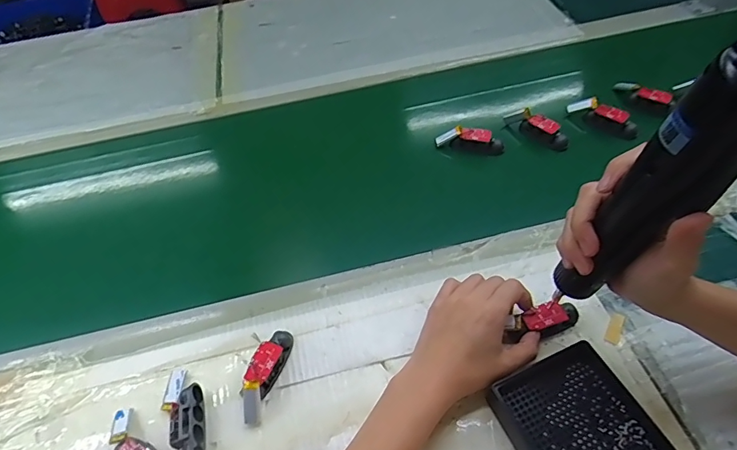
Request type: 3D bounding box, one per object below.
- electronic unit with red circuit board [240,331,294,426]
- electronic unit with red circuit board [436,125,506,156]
[{"bbox_3d":[-0.090,0.125,0.385,0.023,0.019,0.079,12,54,15],"label":"electronic unit with red circuit board"},{"bbox_3d":[0.124,-0.105,0.554,0.081,0.021,0.023,13,54,16],"label":"electronic unit with red circuit board"}]

